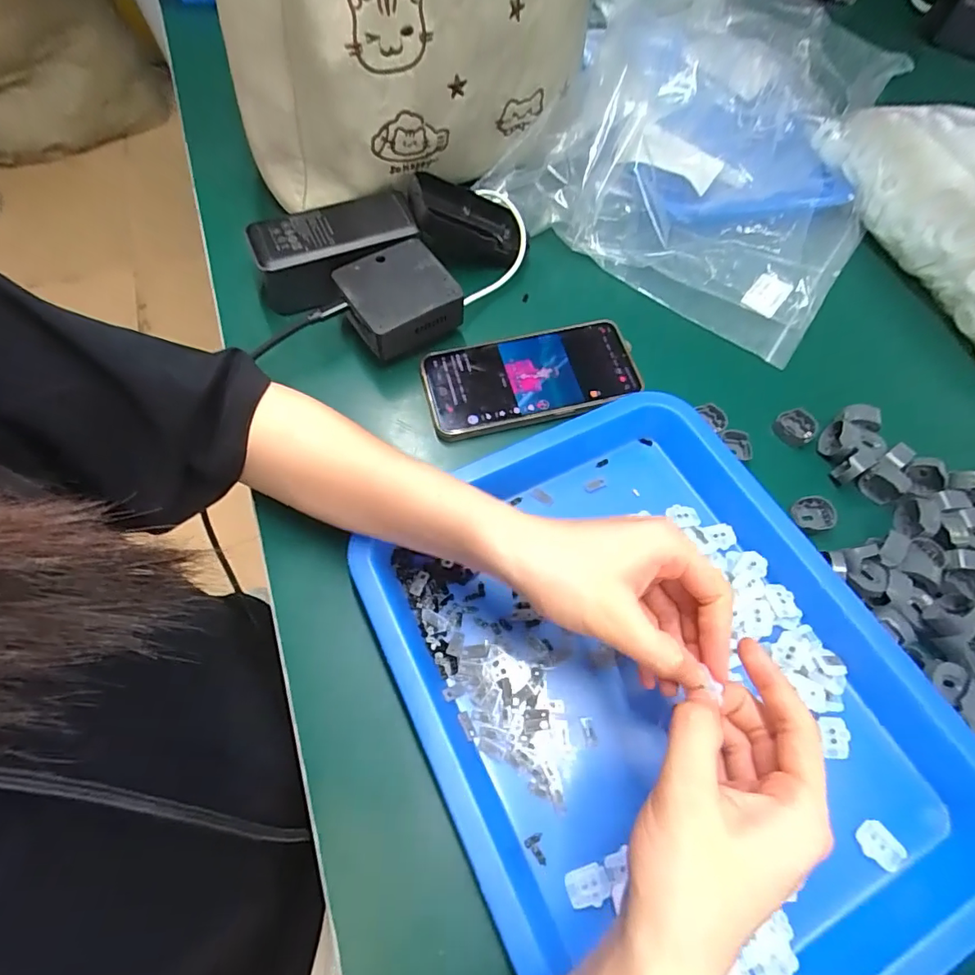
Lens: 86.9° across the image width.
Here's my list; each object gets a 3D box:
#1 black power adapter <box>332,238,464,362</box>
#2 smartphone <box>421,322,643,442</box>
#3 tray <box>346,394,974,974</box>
[{"bbox_3d":[-0.069,-0.144,0.401,0.076,0.040,0.070,-30,69,-15],"label":"black power adapter"},{"bbox_3d":[0.034,-0.085,0.400,0.162,0.012,0.080,-12,66,-7],"label":"smartphone"},{"bbox_3d":[0.099,0.116,0.292,0.271,0.031,0.342,-26,68,-13],"label":"tray"}]

